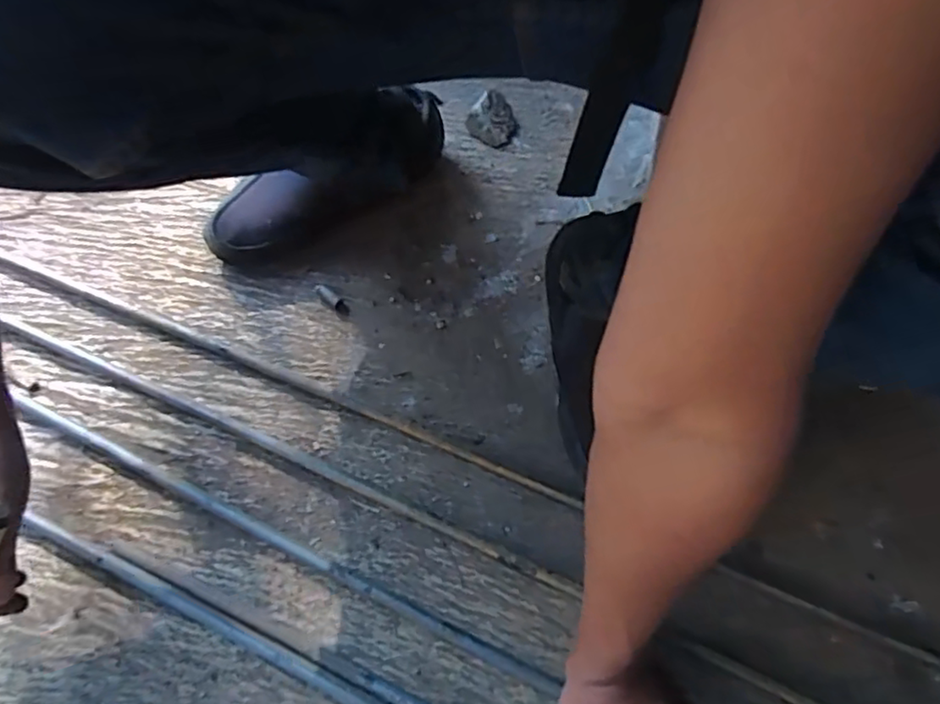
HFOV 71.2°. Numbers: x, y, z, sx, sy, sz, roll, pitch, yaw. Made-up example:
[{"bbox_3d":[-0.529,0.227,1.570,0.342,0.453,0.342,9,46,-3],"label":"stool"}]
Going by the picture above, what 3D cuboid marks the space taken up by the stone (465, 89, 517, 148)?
[{"bbox_3d":[0.030,-0.266,0.751,0.051,0.035,0.052,2,61,-4],"label":"stone"}]

